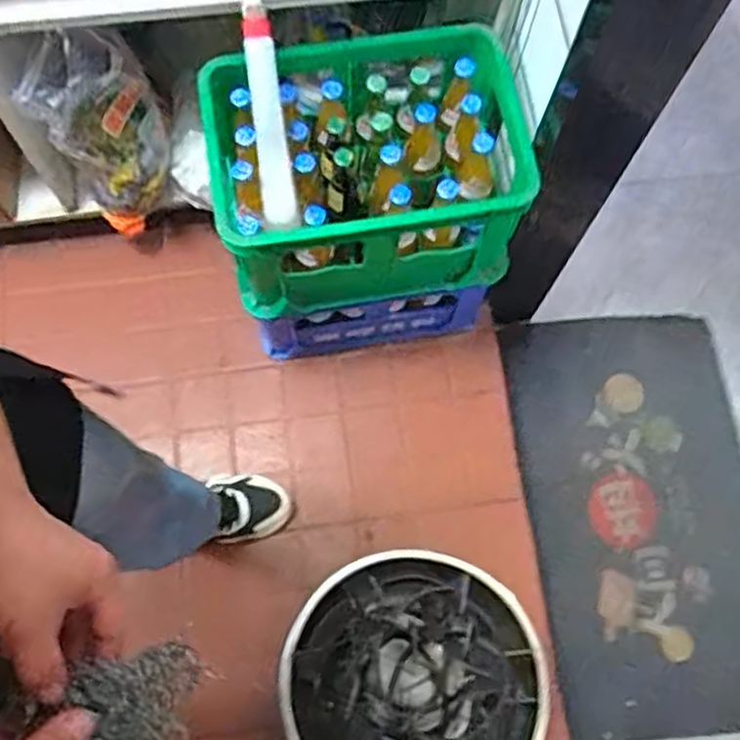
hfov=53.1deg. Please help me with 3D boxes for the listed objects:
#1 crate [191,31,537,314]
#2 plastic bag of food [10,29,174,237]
[{"bbox_3d":[-0.005,-0.293,1.073,0.412,0.227,0.316,-6,72,-4],"label":"crate"},{"bbox_3d":[-0.415,-0.394,1.171,0.177,0.405,0.145,-23,74,-9],"label":"plastic bag of food"}]

